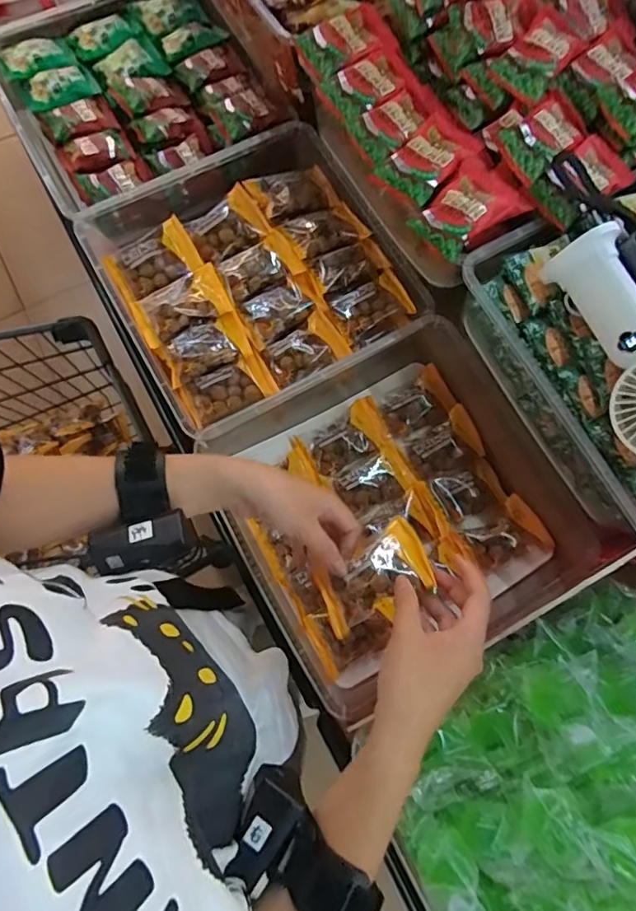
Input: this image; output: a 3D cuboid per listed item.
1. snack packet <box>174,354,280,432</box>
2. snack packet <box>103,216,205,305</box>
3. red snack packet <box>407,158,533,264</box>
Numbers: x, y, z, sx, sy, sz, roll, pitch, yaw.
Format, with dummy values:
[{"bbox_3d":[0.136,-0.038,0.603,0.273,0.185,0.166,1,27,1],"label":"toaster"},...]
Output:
[{"bbox_3d":[-0.097,-0.067,0.548,0.094,0.017,0.056,-26,77,-8],"label":"snack packet"},{"bbox_3d":[-0.181,-0.214,0.570,0.096,0.033,0.057,-25,77,-7],"label":"snack packet"},{"bbox_3d":[0.141,-0.226,0.465,0.106,0.022,0.063,-41,79,-11],"label":"red snack packet"}]

